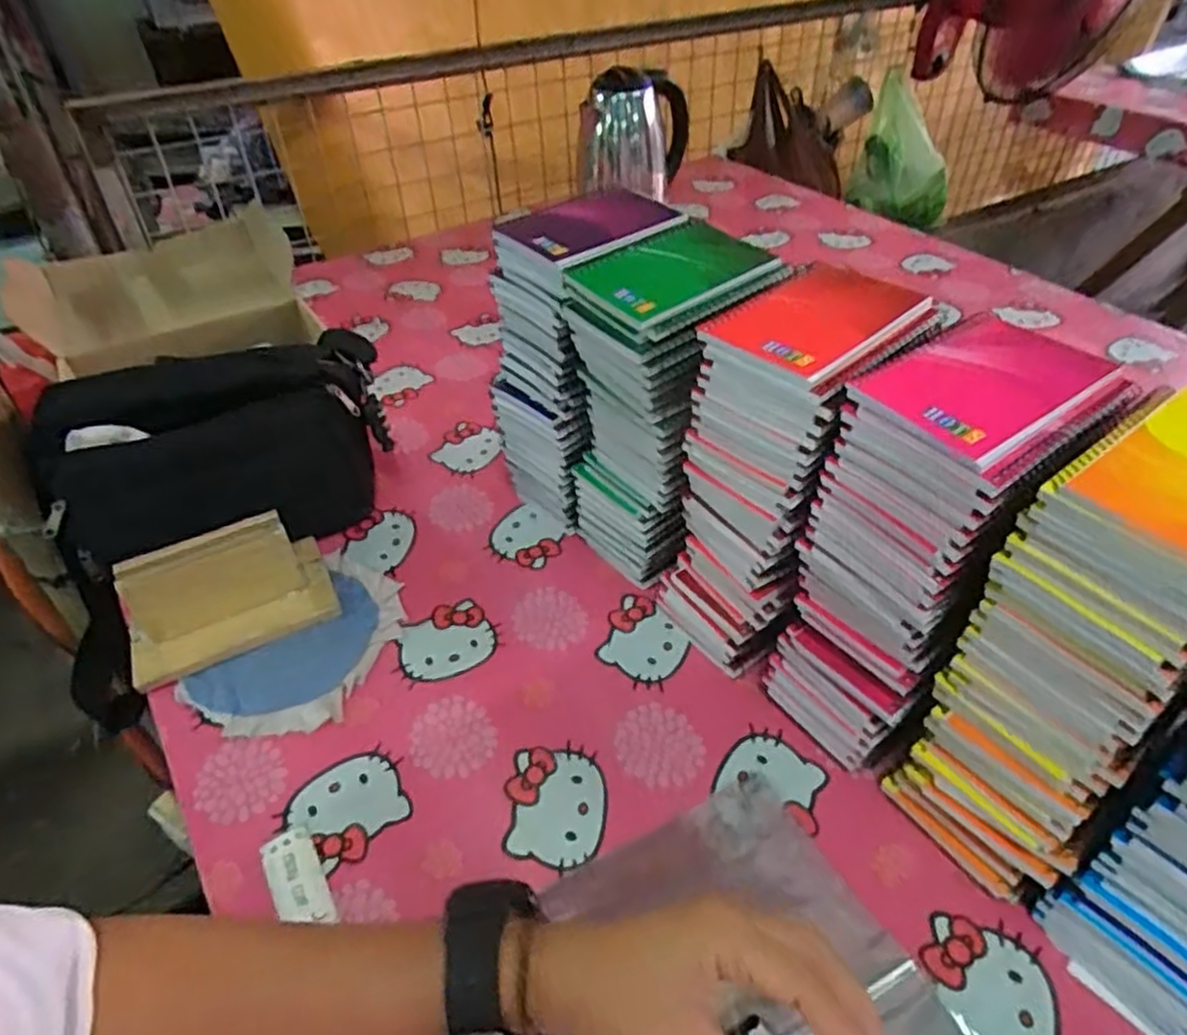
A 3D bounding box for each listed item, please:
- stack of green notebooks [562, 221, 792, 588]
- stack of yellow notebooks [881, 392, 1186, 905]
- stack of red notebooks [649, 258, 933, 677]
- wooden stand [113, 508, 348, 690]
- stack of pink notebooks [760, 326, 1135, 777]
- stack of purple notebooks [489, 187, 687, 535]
[{"bbox_3d":[0.057,-0.070,0.605,0.134,0.275,0.111,-26,48,-24],"label":"stack of green notebooks"},{"bbox_3d":[0.277,0.084,0.425,0.137,0.281,0.103,-29,49,-26],"label":"stack of yellow notebooks"},{"bbox_3d":[0.130,-0.023,0.550,0.115,0.276,0.131,32,52,31],"label":"stack of red notebooks"},{"bbox_3d":[-0.307,0.059,0.619,0.162,0.081,0.089,-21,46,-20],"label":"wooden stand"},{"bbox_3d":[0.209,0.034,0.488,0.139,0.275,0.098,-27,48,-25],"label":"stack of pink notebooks"},{"bbox_3d":[-0.007,-0.125,0.662,0.133,0.281,0.109,-33,51,-30],"label":"stack of purple notebooks"}]

